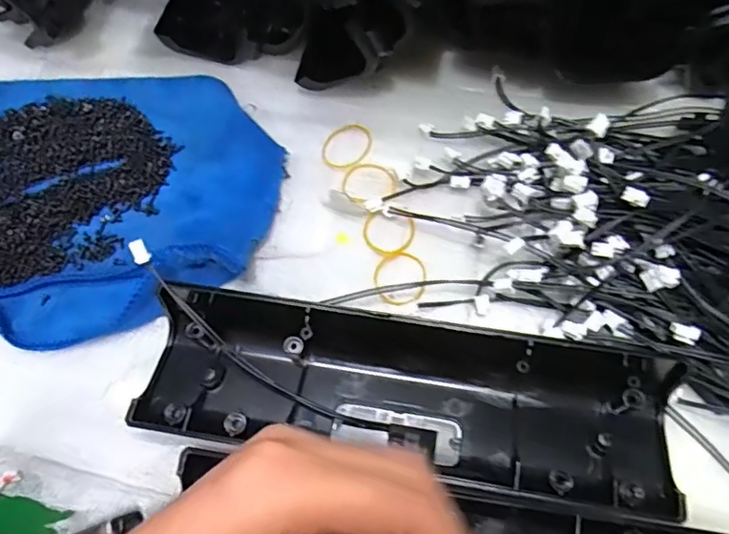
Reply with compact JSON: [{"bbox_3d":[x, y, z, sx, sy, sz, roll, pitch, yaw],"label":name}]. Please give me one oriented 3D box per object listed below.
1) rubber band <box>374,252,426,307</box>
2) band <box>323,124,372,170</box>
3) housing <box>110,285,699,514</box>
[{"bbox_3d":[0.020,0.006,0.300,0.029,0.004,0.030,-1,66,3],"label":"rubber band"},{"bbox_3d":[-0.010,-0.073,0.332,0.026,0.004,0.036,28,71,14],"label":"band"},{"bbox_3d":[0.020,0.056,0.266,0.244,0.021,0.080,8,67,6],"label":"housing"}]

